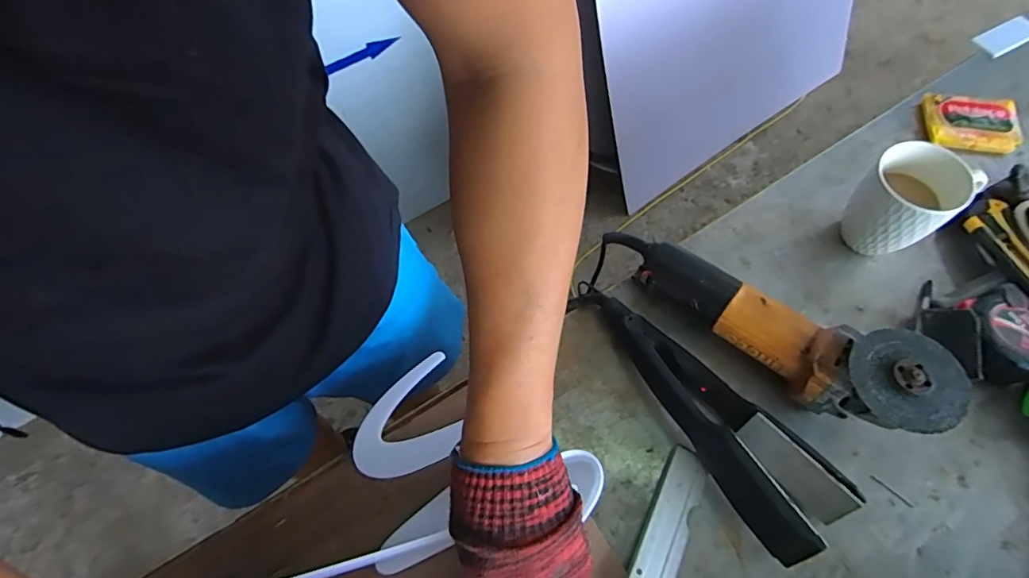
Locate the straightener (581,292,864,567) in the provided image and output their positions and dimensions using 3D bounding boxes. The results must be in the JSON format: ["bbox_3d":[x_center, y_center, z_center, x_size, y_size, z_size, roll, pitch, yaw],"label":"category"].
[{"bbox_3d":[0.170,0.108,0.478,0.079,0.065,0.263,-34,68,-16],"label":"straightener"}]

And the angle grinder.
[{"bbox_3d":[0.236,0.030,0.498,0.306,0.092,0.083,34,69,19],"label":"angle grinder"}]

